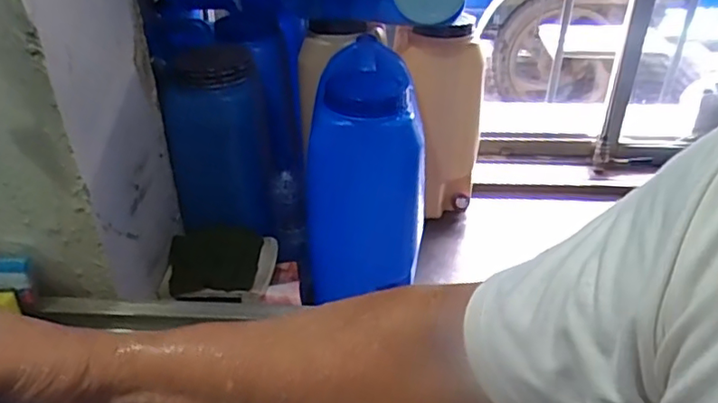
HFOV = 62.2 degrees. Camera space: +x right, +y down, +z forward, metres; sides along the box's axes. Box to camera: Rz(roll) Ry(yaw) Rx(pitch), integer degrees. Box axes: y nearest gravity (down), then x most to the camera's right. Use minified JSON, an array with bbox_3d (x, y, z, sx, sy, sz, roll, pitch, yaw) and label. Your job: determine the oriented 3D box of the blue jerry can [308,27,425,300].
[{"bbox_3d":[0.010,-0.040,1.014,0.180,0.383,0.242,0,32,2],"label":"blue jerry can"}]

